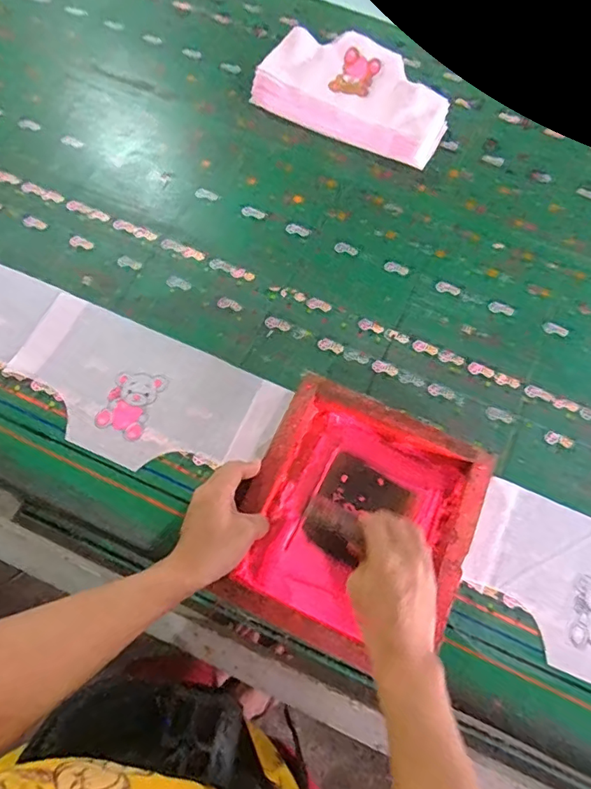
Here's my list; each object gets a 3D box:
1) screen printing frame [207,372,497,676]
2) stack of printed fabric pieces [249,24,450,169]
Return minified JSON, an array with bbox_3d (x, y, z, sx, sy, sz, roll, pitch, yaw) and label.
[{"bbox_3d":[0.067,0.140,0.546,0.237,0.053,0.260,22,71,8],"label":"screen printing frame"},{"bbox_3d":[0.094,-0.475,0.783,0.304,0.060,0.162,30,72,10],"label":"stack of printed fabric pieces"}]

